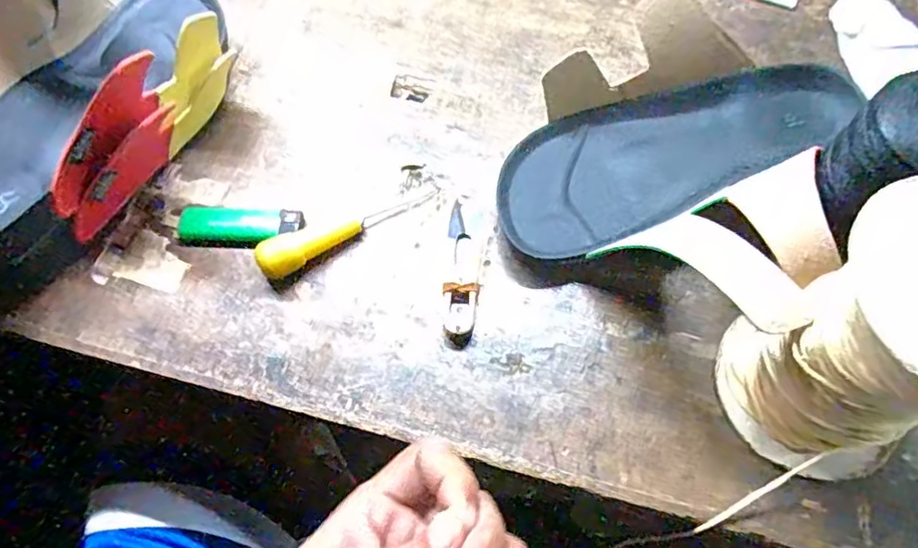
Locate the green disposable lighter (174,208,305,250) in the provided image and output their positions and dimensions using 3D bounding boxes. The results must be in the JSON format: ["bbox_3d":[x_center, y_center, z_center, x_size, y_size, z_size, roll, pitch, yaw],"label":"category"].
[{"bbox_3d":[-0.144,-0.033,0.388,0.079,0.012,0.027,2,65,1],"label":"green disposable lighter"}]

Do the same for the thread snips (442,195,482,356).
[{"bbox_3d":[0.003,-0.003,0.376,0.022,0.010,0.103,4,65,1],"label":"thread snips"}]

